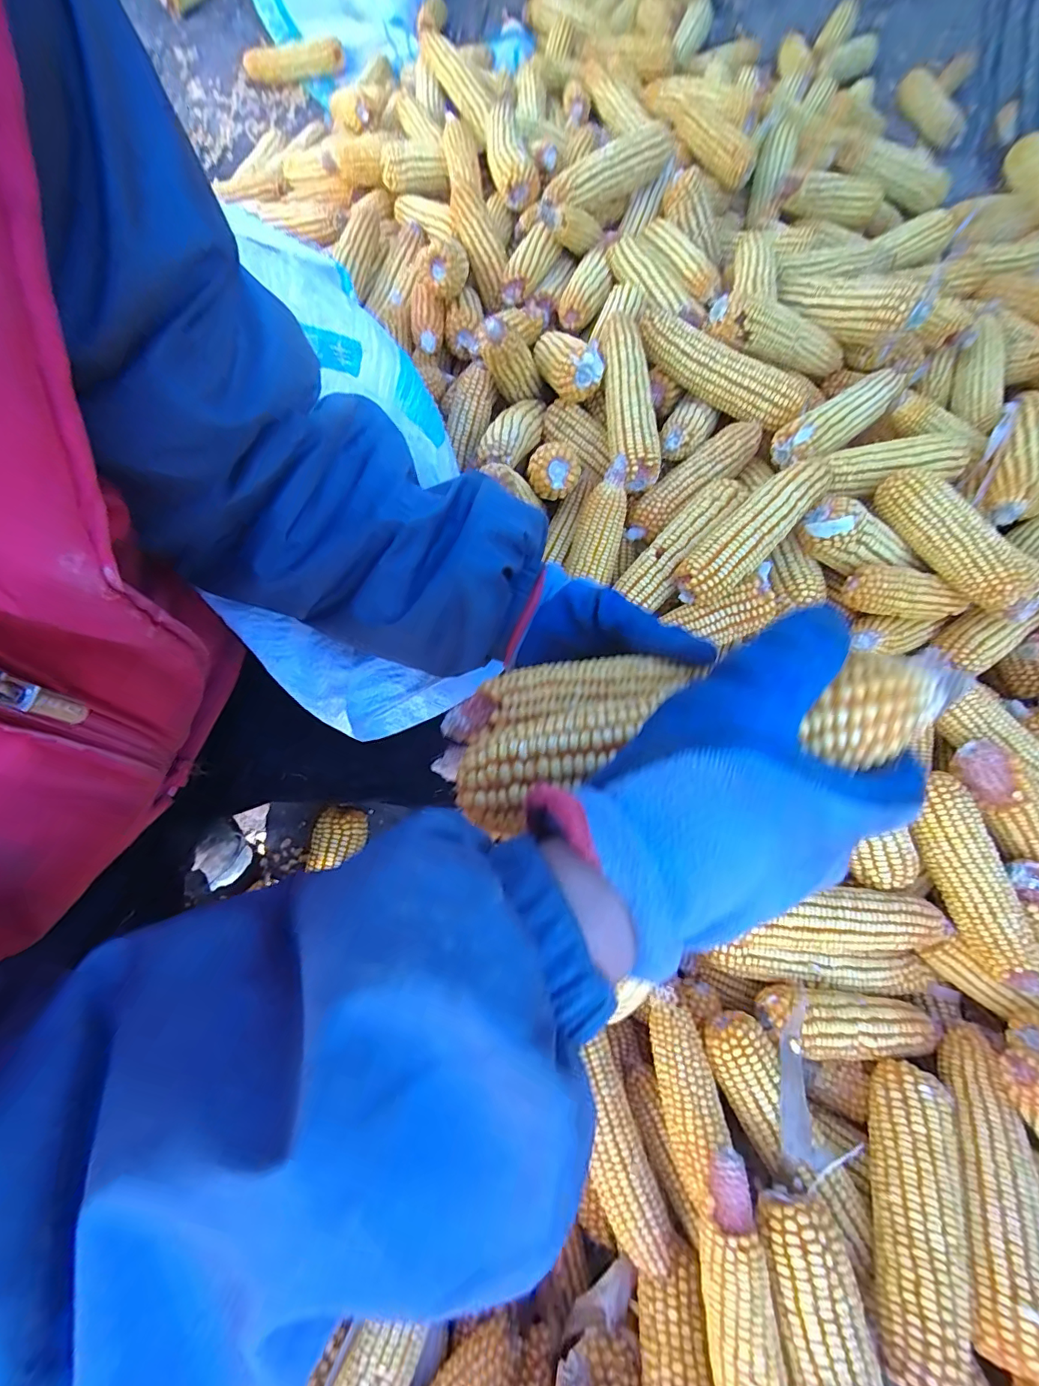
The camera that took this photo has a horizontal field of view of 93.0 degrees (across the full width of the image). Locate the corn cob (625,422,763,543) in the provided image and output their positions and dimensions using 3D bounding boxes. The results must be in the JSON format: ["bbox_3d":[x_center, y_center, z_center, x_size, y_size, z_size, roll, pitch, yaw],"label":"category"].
[{"bbox_3d":[0.203,-0.245,0.570,0.185,0.047,0.056,-40,76,-11],"label":"corn cob"}]

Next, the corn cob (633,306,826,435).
[{"bbox_3d":[0.232,-0.380,0.579,0.221,0.044,0.047,38,77,12],"label":"corn cob"}]

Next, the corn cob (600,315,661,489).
[{"bbox_3d":[0.123,-0.337,0.566,0.053,0.045,0.205,-7,72,-1],"label":"corn cob"}]

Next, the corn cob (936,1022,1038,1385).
[{"bbox_3d":[0.358,0.363,0.376,0.049,0.049,0.209,29,45,9],"label":"corn cob"}]

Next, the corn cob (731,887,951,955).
[{"bbox_3d":[0.298,0.207,0.448,0.201,0.043,0.057,3,72,2],"label":"corn cob"}]

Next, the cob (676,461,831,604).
[{"bbox_3d":[0.233,-0.164,0.490,0.189,0.041,0.056,-42,76,-12],"label":"cob"}]

